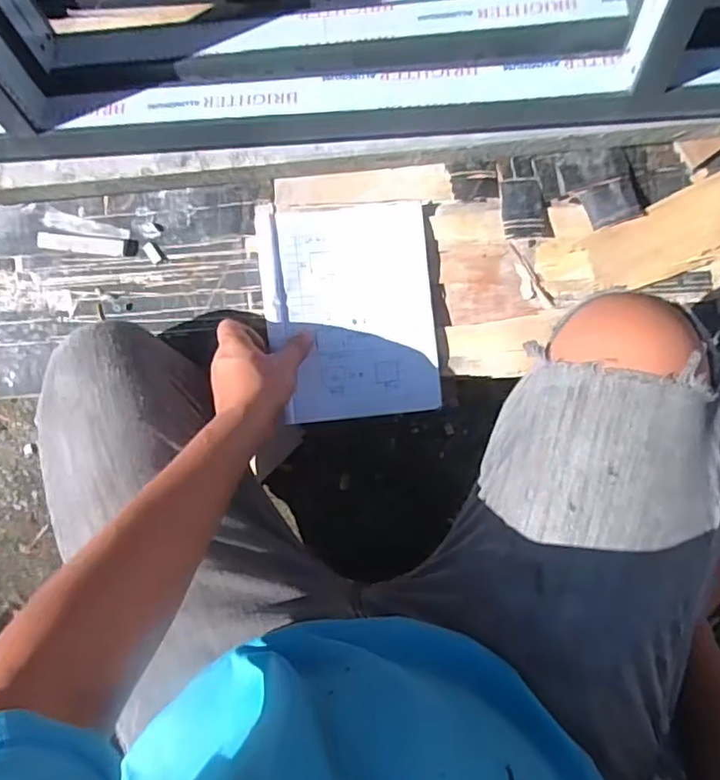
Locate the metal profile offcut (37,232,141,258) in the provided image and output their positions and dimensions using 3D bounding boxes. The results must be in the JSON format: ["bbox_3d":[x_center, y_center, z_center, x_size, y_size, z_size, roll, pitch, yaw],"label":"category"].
[{"bbox_3d":[-0.276,-0.147,0.616,0.102,0.006,0.018,5,93,5],"label":"metal profile offcut"}]

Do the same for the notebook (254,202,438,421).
[{"bbox_3d":[-0.011,-0.077,0.583,0.158,0.016,0.205,-5,88,-2],"label":"notebook"}]

